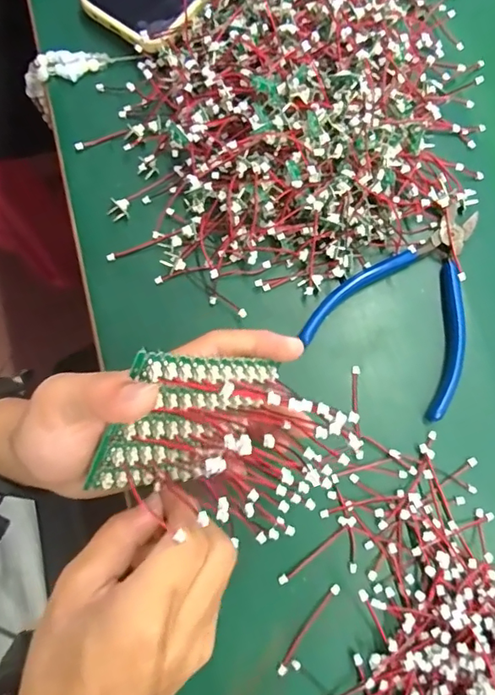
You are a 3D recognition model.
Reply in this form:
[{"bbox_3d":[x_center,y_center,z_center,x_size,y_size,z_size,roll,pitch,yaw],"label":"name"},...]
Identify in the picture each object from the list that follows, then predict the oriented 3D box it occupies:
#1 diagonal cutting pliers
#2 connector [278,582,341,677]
[{"bbox_3d":[0.108,-0.036,0.332,0.100,0.013,0.133,29,78,5],"label":"diagonal cutting pliers"},{"bbox_3d":[0.036,0.164,0.291,0.006,0.004,0.058,37,79,6],"label":"connector"}]

